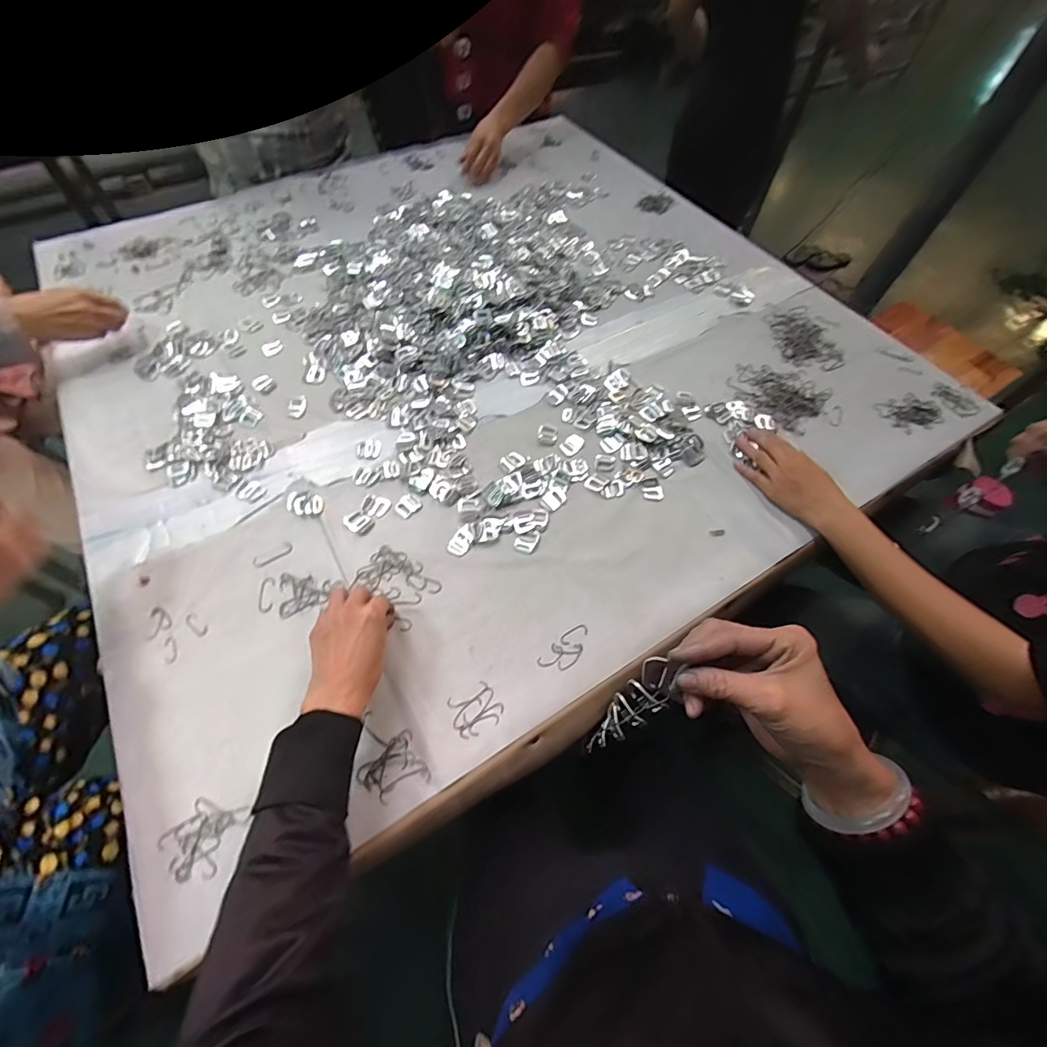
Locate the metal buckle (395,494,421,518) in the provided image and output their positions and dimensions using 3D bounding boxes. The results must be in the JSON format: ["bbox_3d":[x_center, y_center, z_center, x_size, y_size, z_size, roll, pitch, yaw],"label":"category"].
[{"bbox_3d":[-0.150,-0.024,0.592,0.029,0.004,0.030,39,66,20],"label":"metal buckle"}]

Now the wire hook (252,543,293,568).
[{"bbox_3d":[-0.305,0.039,0.557,0.047,0.004,0.017,-24,63,-14],"label":"wire hook"}]

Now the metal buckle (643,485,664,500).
[{"bbox_3d":[0.175,-0.041,0.614,0.027,0.006,0.019,-5,60,-3],"label":"metal buckle"}]

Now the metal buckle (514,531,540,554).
[{"bbox_3d":[0.005,0.021,0.564,0.026,0.004,0.031,19,61,10],"label":"metal buckle"}]

